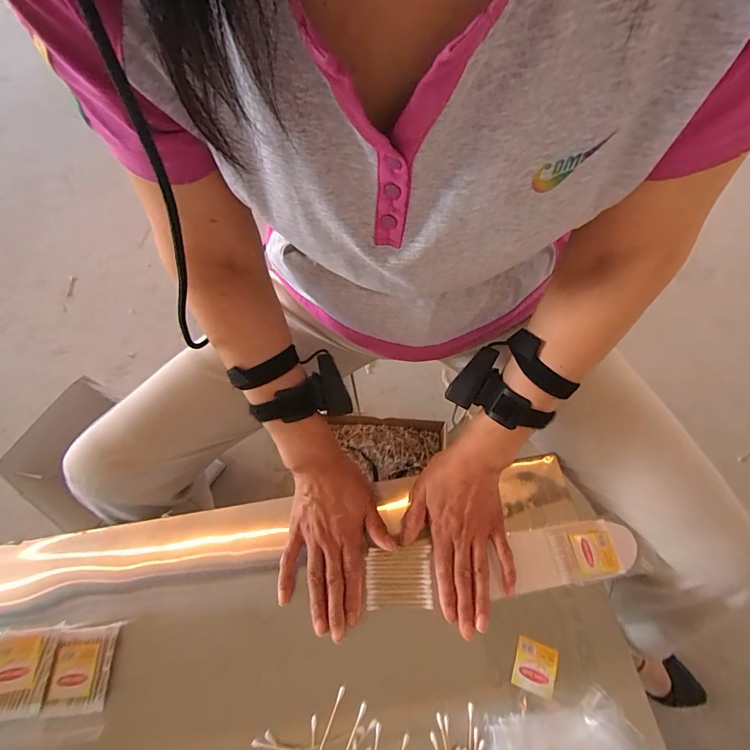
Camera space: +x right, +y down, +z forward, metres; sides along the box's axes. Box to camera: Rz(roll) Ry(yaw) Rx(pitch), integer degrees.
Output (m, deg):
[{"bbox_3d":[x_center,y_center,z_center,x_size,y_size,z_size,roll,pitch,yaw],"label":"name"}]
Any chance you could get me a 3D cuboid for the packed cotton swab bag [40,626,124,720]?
[{"bbox_3d":[-0.296,0.295,0.394,0.051,0.016,0.072,-4,63,0],"label":"packed cotton swab bag"}]

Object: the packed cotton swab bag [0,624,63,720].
[{"bbox_3d":[-0.349,0.288,0.381,0.055,0.012,0.071,3,58,-14],"label":"packed cotton swab bag"}]

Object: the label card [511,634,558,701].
[{"bbox_3d":[0.161,0.293,0.394,0.038,0.004,0.044,19,60,12],"label":"label card"}]

